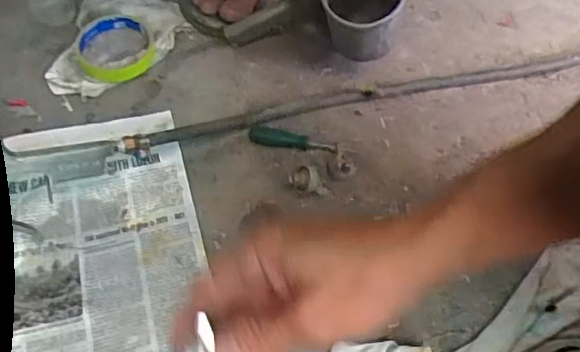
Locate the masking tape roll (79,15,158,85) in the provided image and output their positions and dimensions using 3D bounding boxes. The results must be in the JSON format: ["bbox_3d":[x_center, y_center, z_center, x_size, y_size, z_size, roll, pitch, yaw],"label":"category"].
[{"bbox_3d":[-0.198,-0.146,0.674,0.081,0.021,0.086,-1,55,2],"label":"masking tape roll"}]

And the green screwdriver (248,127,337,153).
[{"bbox_3d":[0.003,-0.038,0.597,0.088,0.015,0.014,4,55,5],"label":"green screwdriver"}]

